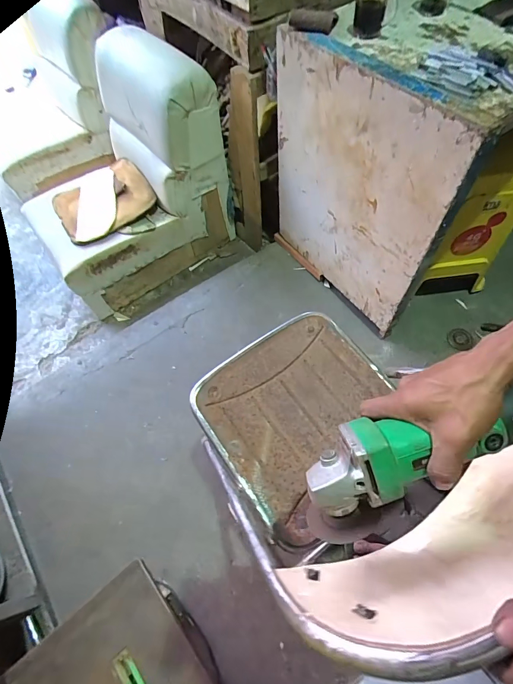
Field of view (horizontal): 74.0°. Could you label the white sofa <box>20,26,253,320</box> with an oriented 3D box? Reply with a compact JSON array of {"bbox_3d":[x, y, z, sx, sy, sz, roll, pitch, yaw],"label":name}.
[{"bbox_3d":[-0.469,-0.558,1.260,0.687,0.740,0.420,-31,66,-14],"label":"white sofa"}]

